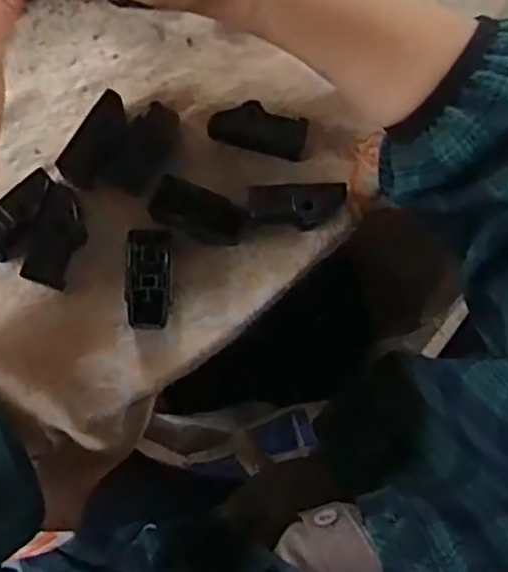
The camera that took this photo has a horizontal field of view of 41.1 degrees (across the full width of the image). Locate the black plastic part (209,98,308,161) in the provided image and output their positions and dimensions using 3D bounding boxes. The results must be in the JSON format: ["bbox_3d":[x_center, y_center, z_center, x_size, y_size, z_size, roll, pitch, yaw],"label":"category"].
[{"bbox_3d":[0.002,-0.081,0.352,0.049,0.022,0.018,10,79,1],"label":"black plastic part"}]

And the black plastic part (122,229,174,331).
[{"bbox_3d":[-0.051,-0.003,0.336,0.022,0.019,0.049,-4,80,-2],"label":"black plastic part"}]

